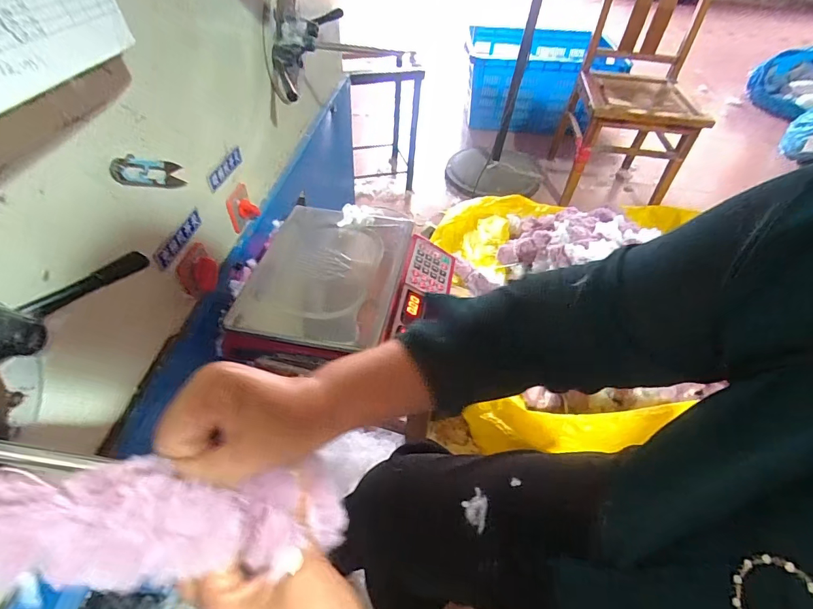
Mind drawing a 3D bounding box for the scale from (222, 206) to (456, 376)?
[{"bbox_3d":[-0.087,-0.023,0.699,0.305,0.120,0.298,9,48,4],"label":"scale"}]

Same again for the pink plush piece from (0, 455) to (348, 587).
[{"bbox_3d":[-0.132,0.107,0.204,0.224,0.034,0.063,13,42,-31],"label":"pink plush piece"}]

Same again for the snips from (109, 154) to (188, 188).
[{"bbox_3d":[-0.288,-0.148,0.468,0.009,0.030,0.116,8,14,3],"label":"snips"}]

